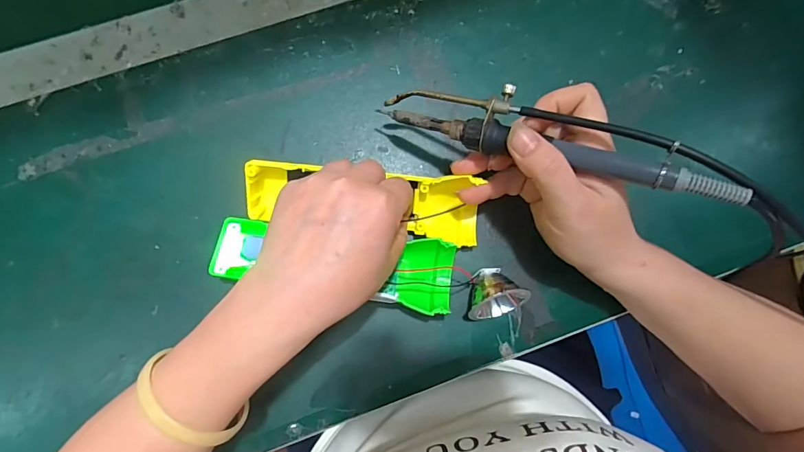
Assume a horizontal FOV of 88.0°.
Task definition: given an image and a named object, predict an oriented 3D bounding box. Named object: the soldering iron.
[{"bbox_3d":[0.082,-0.055,0.249,0.206,0.028,0.036,18,82,23],"label":"soldering iron"}]

